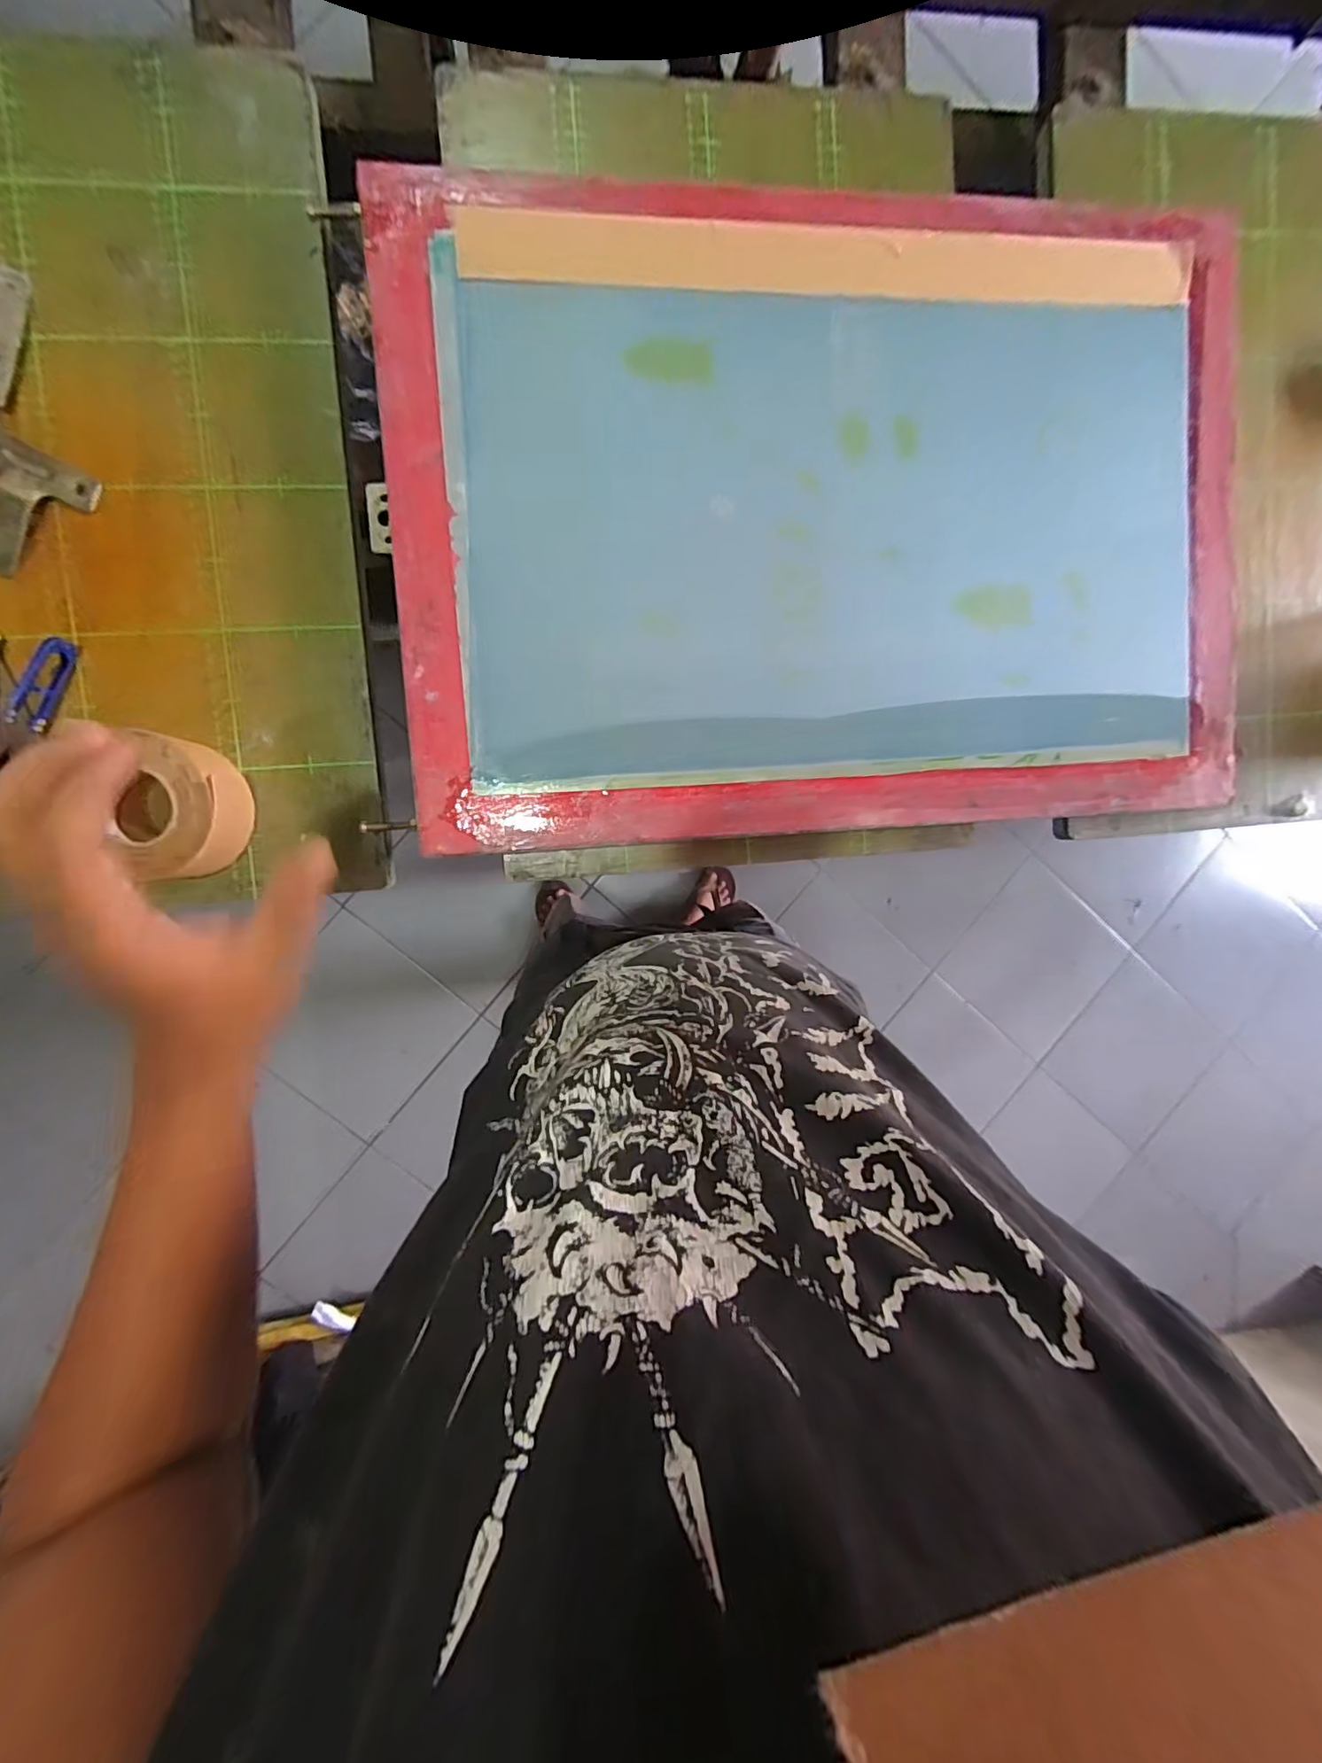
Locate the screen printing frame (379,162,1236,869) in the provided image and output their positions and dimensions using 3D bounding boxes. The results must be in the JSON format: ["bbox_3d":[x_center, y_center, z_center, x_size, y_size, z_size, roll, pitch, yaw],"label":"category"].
[{"bbox_3d":[0.141,-0.284,0.451,0.659,0.039,0.483,-4,96,-4],"label":"screen printing frame"}]

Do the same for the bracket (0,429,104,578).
[{"bbox_3d":[-0.452,-0.260,0.406,0.080,0.012,0.089,26,91,-7],"label":"bracket"}]

